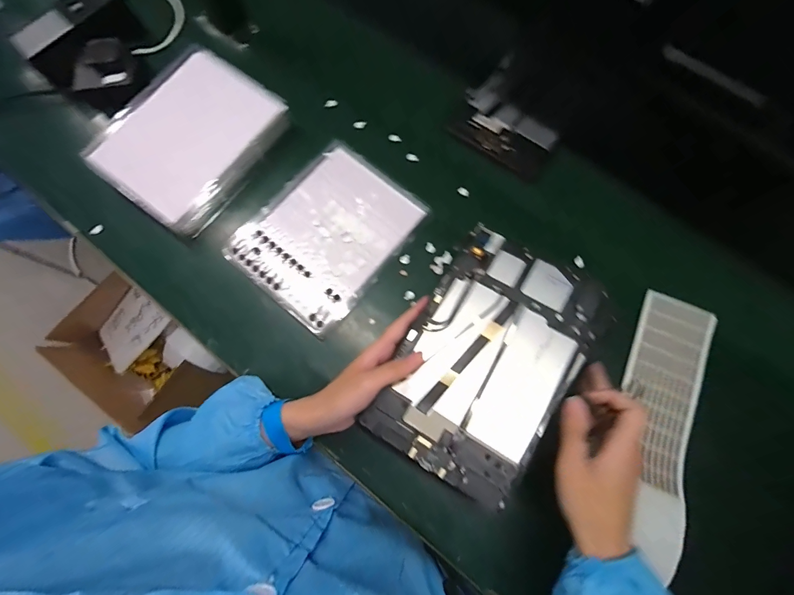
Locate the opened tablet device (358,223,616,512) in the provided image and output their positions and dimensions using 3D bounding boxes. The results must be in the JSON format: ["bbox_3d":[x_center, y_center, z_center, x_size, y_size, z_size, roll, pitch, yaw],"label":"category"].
[{"bbox_3d":[0.090,0.059,0.357,0.154,0.017,0.232,32,77,9],"label":"opened tablet device"}]

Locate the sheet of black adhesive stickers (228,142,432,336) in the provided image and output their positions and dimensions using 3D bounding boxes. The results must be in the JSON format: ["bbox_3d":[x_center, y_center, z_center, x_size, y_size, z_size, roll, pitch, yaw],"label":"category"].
[{"bbox_3d":[-0.087,-0.082,0.470,0.169,0.022,0.212,39,78,10],"label":"sheet of black adhesive stickers"}]

